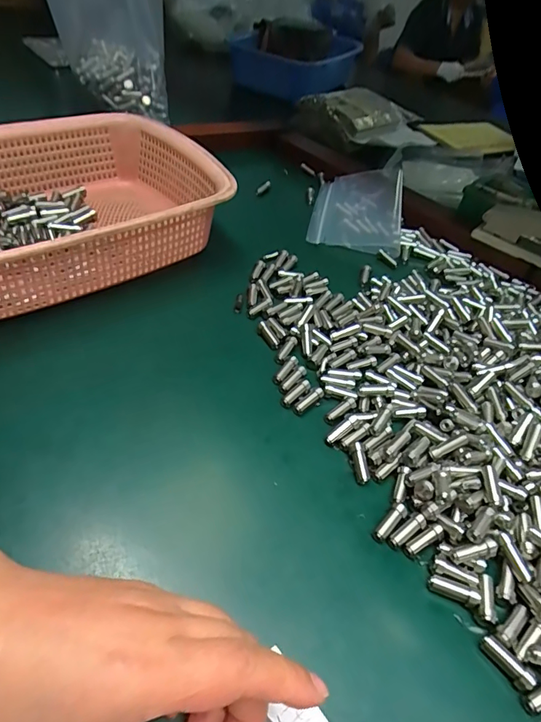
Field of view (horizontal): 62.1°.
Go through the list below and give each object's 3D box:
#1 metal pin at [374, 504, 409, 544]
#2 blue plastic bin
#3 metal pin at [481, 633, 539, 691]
[{"bbox_3d":[0.075,0.101,0.279,0.028,0.009,0.008,-33,58,-31],"label":"metal pin"},{"bbox_3d":[0.049,-0.526,0.782,0.166,0.086,0.260,25,47,14],"label":"blue plastic bin"},{"bbox_3d":[0.122,0.155,0.232,0.009,0.010,0.027,-27,55,-27],"label":"metal pin"}]

